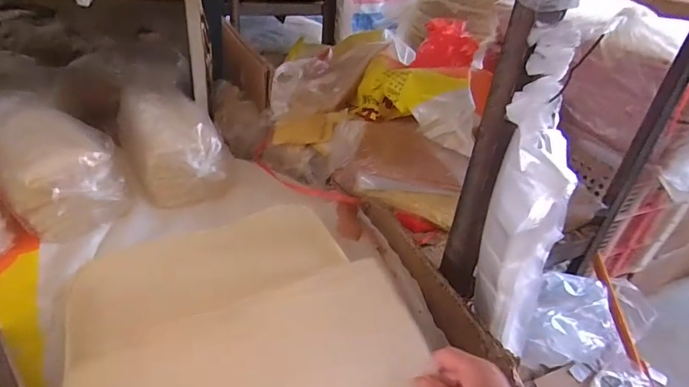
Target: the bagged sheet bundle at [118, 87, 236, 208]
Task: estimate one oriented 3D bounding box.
[{"bbox_3d":[-0.317,-0.102,0.810,0.170,0.134,0.257,-18,41,-31],"label":"bagged sheet bundle"}]

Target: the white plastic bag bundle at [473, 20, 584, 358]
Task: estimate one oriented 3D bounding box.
[{"bbox_3d":[0.198,0.004,0.476,0.057,0.355,0.089,5,13,-2],"label":"white plastic bag bundle"}]

